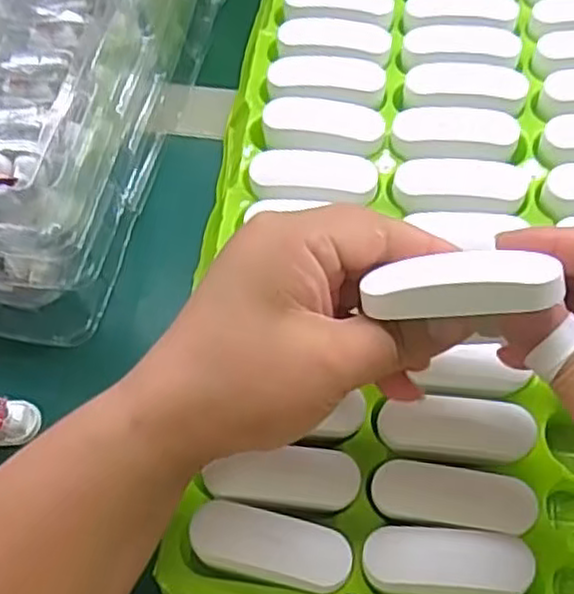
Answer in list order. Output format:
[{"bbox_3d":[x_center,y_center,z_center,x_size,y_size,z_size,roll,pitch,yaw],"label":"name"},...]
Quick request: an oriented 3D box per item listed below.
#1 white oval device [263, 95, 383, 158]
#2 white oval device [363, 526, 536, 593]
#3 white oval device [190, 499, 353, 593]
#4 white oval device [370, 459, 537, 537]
[{"bbox_3d":[0.020,-0.092,0.385,0.063,0.012,0.029,5,63,6],"label":"white oval device"},{"bbox_3d":[0.064,0.106,0.285,0.064,0.013,0.026,4,63,5],"label":"white oval device"},{"bbox_3d":[-0.006,0.102,0.292,0.064,0.014,0.026,10,64,8],"label":"white oval device"},{"bbox_3d":[0.069,0.083,0.297,0.065,0.008,0.024,8,63,7],"label":"white oval device"}]

